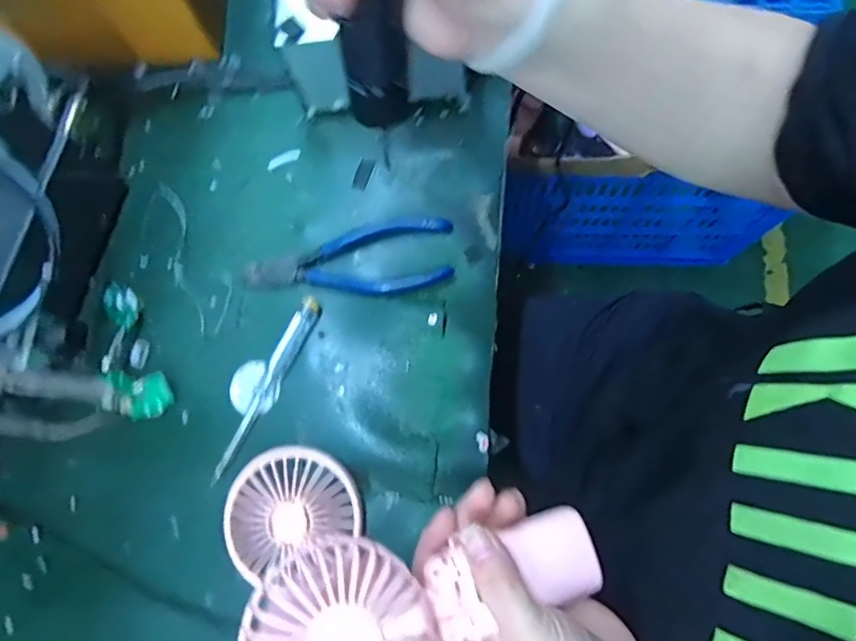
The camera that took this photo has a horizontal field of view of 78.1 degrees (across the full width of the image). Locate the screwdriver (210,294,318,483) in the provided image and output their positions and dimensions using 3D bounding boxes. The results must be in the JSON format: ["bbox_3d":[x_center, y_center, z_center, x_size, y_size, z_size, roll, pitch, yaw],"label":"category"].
[{"bbox_3d":[-0.113,0.047,0.365,0.015,0.008,0.140,27,79,6],"label":"screwdriver"}]

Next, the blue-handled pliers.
[{"bbox_3d":[-0.060,-0.044,0.381,0.153,0.015,0.054,-5,78,0],"label":"blue-handled pliers"}]

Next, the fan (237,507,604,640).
[{"bbox_3d":[0.003,0.138,0.261,0.179,0.034,0.079,-7,76,-25],"label":"fan"}]

